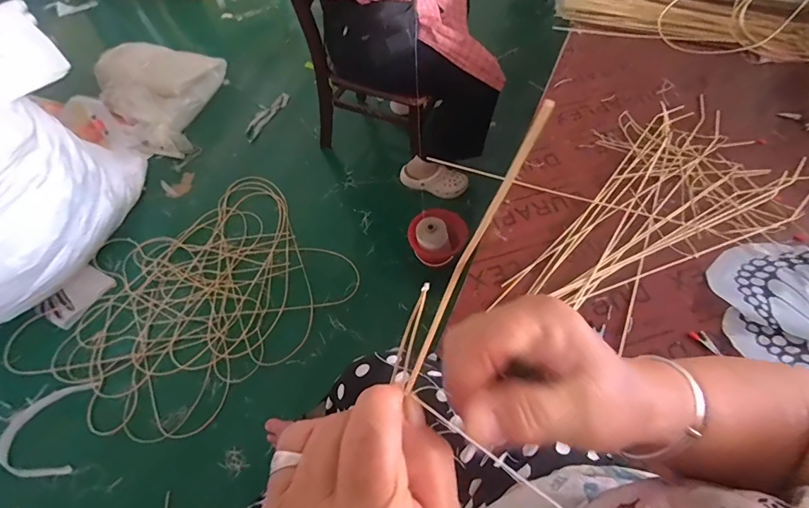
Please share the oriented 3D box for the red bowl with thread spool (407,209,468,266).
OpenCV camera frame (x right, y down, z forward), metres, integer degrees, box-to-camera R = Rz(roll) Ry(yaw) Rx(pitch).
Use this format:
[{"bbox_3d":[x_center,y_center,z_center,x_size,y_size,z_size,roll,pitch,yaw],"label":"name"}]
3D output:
[{"bbox_3d":[0.114,-0.055,1.452,0.192,0.137,0.181,11,60,11],"label":"red bowl with thread spool"}]

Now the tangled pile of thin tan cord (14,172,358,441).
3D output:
[{"bbox_3d":[-0.712,0.154,1.478,0.906,0.030,0.713,-39,64,-19],"label":"tangled pile of thin tan cord"}]

